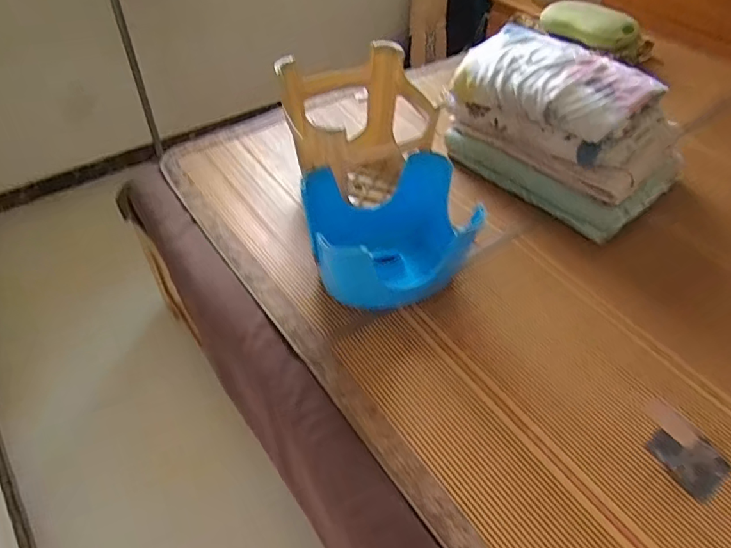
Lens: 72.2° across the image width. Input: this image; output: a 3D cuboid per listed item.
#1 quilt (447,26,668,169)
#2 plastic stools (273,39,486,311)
[{"bbox_3d":[0.433,-0.432,1.182,0.254,0.147,0.422,-33,58,-29],"label":"quilt"},{"bbox_3d":[0.012,-0.206,1.054,0.300,0.277,0.530,-9,49,-12],"label":"plastic stools"}]

